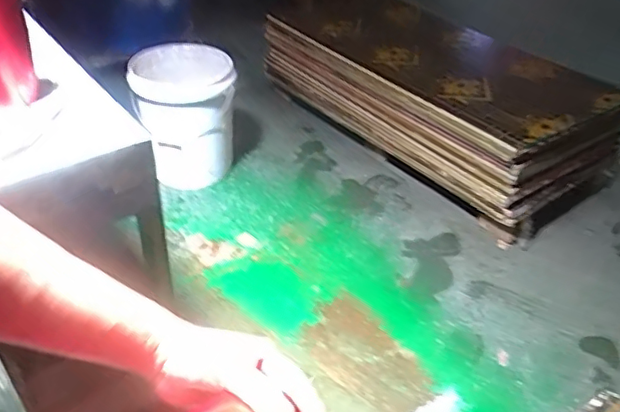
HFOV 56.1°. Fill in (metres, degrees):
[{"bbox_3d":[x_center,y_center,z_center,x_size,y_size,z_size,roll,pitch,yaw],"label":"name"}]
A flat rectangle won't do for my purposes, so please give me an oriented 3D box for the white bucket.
[{"bbox_3d":[-0.386,-0.268,1.839,0.295,0.371,0.316,2,37,-1],"label":"white bucket"}]

